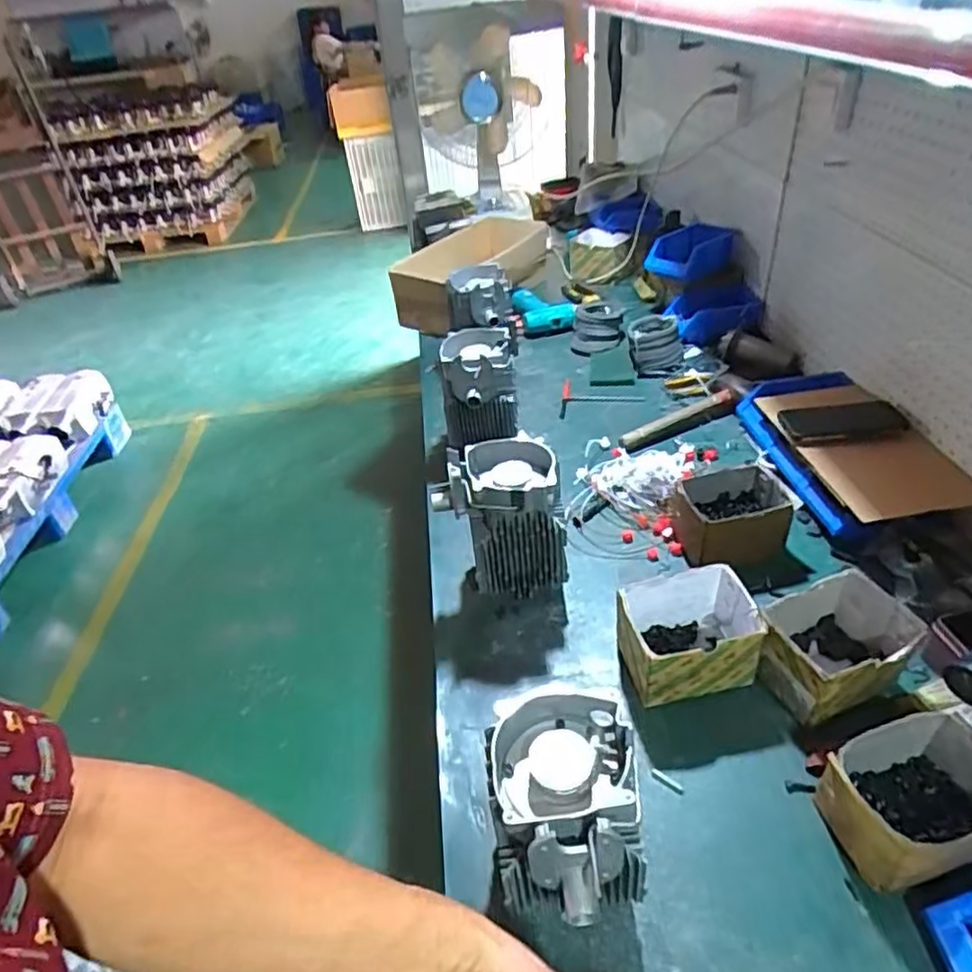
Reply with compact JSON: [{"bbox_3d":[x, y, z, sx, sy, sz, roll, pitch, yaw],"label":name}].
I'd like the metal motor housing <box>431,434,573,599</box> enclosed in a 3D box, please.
[{"bbox_3d":[0.019,0.051,0.903,0.159,0.190,0.117,-12,38,-8],"label":"metal motor housing"}]

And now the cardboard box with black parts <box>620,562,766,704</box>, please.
[{"bbox_3d":[0.236,0.177,0.803,0.149,0.099,0.124,-6,38,-1],"label":"cardboard box with black parts"}]

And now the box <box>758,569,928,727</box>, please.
[{"bbox_3d":[0.397,0.184,0.769,0.166,0.100,0.118,-23,41,-20],"label":"box"}]

